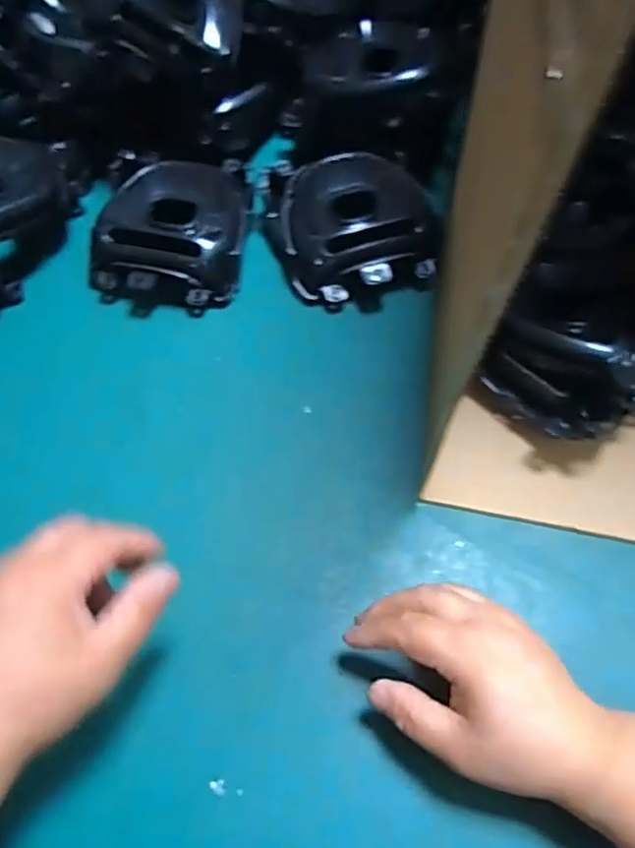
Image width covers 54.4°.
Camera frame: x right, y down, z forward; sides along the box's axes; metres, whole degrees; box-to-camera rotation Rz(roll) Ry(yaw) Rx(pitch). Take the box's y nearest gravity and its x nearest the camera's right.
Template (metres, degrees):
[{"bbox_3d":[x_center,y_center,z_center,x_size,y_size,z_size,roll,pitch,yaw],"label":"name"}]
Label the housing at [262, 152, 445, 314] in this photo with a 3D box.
[{"bbox_3d":[0.028,-0.173,0.542,0.146,0.052,0.146,-7,59,-2],"label":"housing"}]

